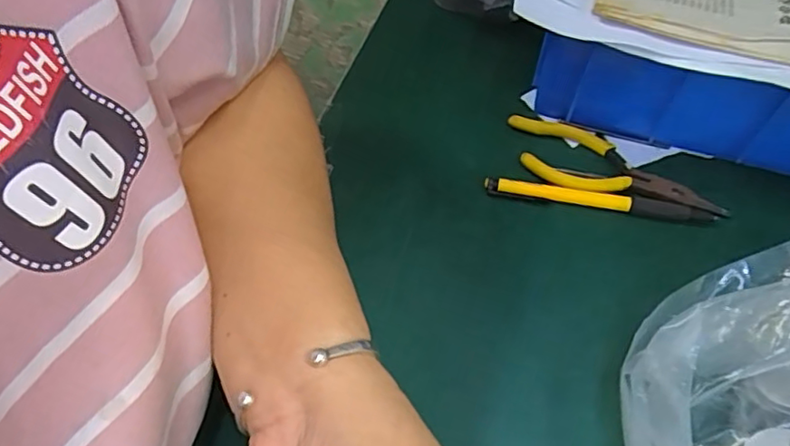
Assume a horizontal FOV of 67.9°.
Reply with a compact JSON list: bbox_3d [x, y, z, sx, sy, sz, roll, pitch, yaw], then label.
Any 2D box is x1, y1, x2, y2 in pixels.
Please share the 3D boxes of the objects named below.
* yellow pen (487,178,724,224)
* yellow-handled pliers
[{"bbox_3d":[0.127,-0.015,0.367,0.139,0.007,0.011,10,59,5],"label":"yellow pen"},{"bbox_3d":[0.135,-0.030,0.376,0.141,0.008,0.046,28,62,15],"label":"yellow-handled pliers"}]

